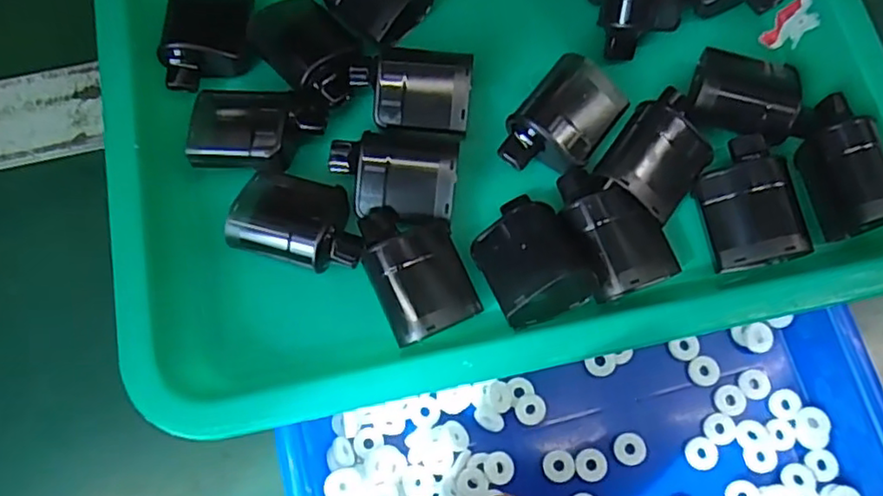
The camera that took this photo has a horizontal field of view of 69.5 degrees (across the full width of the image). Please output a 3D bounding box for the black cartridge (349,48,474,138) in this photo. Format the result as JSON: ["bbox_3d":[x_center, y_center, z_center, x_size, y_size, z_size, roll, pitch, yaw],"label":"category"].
[{"bbox_3d":[-0.014,-0.068,0.287,0.054,0.026,0.037,2,76,2],"label":"black cartridge"}]

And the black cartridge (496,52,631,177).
[{"bbox_3d":[0.052,-0.054,0.281,0.036,0.025,0.054,41,80,10],"label":"black cartridge"}]

